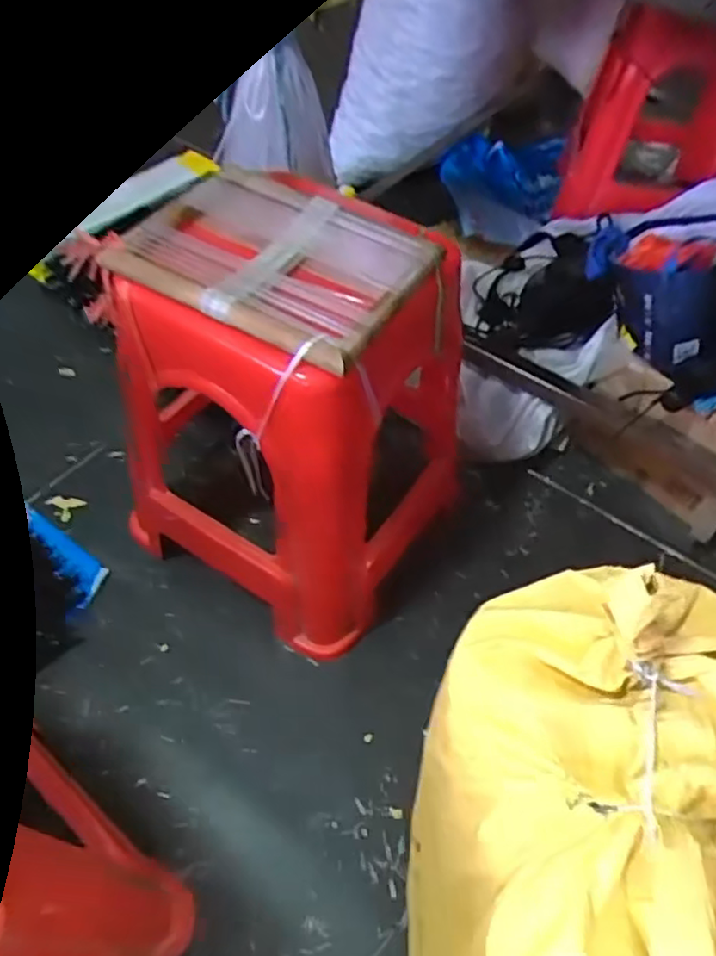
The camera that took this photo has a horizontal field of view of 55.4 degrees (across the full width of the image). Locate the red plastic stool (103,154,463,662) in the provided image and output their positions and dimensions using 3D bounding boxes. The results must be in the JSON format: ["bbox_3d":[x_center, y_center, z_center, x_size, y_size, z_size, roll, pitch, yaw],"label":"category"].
[{"bbox_3d":[-0.097,-0.066,0.914,0.379,0.527,0.316,29,57,17],"label":"red plastic stool"}]

